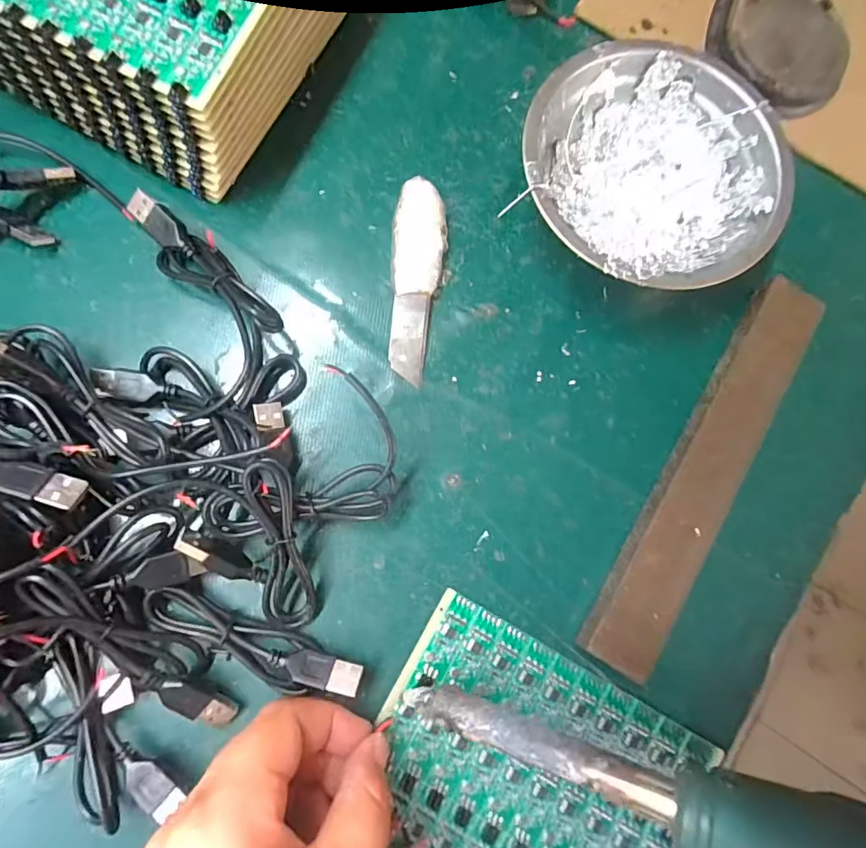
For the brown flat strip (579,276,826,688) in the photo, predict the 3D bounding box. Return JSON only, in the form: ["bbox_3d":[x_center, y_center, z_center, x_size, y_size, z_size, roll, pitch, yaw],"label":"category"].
[{"bbox_3d":[0.130,0.020,0.236,0.033,0.007,0.201,29,81,6],"label":"brown flat strip"}]

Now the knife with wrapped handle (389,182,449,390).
[{"bbox_3d":[-0.009,-0.072,0.250,0.026,0.011,0.100,5,81,-4],"label":"knife with wrapped handle"}]

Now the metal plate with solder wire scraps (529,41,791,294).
[{"bbox_3d":[0.104,-0.121,0.251,0.123,0.040,0.117,1,81,-5],"label":"metal plate with solder wire scraps"}]

